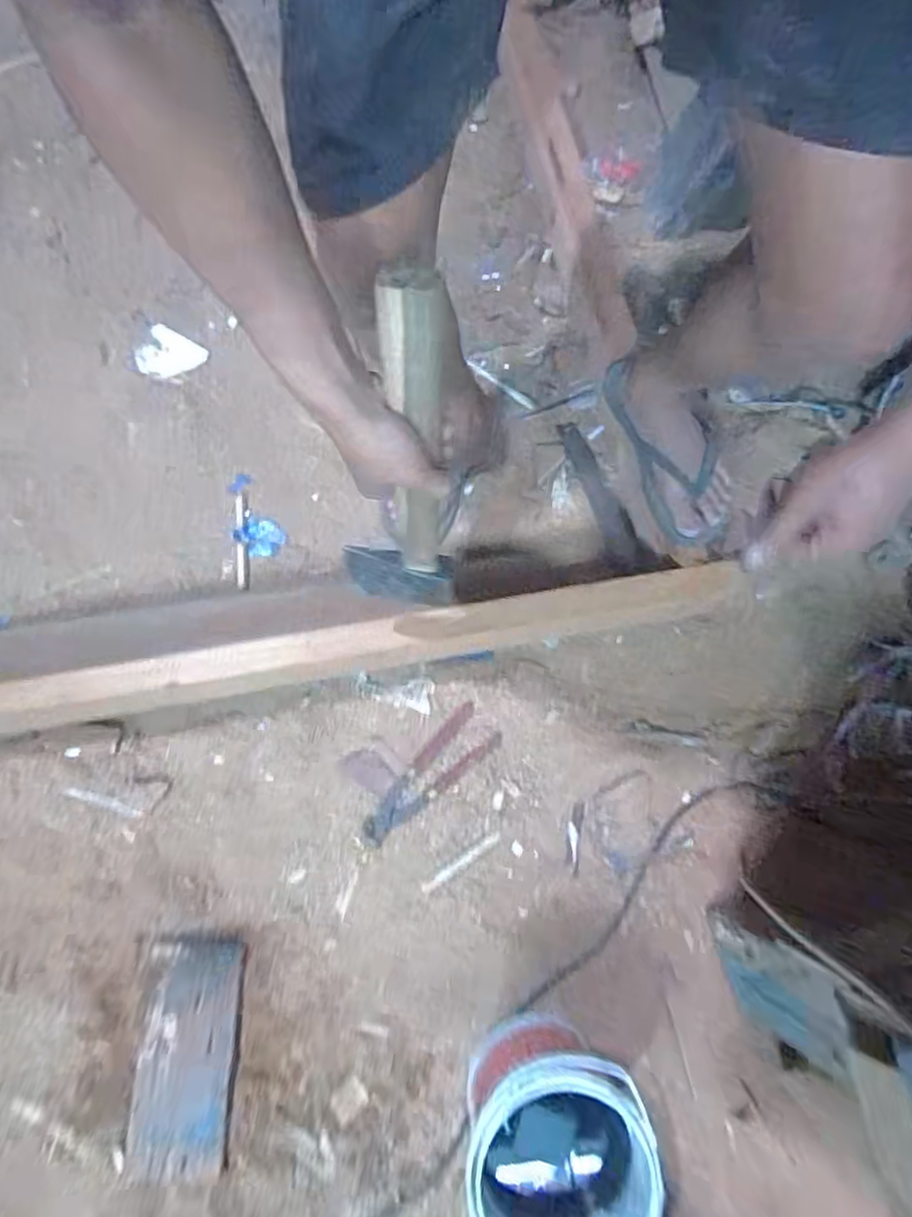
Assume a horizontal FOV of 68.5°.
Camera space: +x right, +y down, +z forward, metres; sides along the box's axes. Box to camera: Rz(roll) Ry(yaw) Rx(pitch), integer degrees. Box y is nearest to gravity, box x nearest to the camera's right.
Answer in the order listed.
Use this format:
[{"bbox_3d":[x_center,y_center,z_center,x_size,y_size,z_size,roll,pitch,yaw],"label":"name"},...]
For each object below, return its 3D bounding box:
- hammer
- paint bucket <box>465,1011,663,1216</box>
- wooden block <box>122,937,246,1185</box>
[{"bbox_3d":[-0.049,-0.109,0.576,0.112,0.365,0.034,14,57,3],"label":"hammer"},{"bbox_3d":[0.104,0.569,0.740,0.187,0.200,0.199,0,78,-1],"label":"paint bucket"},{"bbox_3d":[-0.329,0.547,0.814,0.115,0.022,0.260,3,78,0],"label":"wooden block"}]

